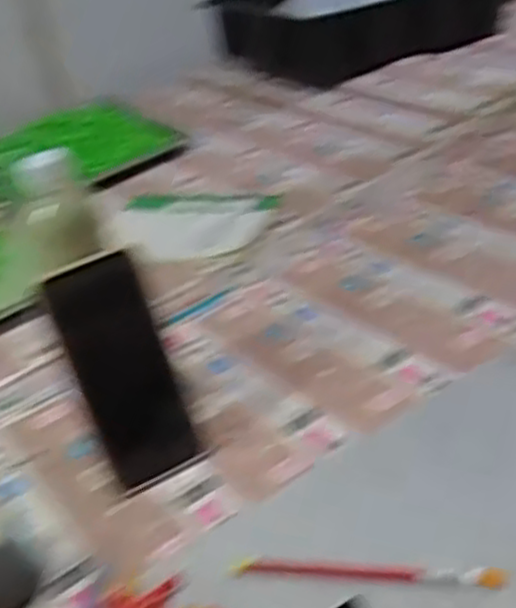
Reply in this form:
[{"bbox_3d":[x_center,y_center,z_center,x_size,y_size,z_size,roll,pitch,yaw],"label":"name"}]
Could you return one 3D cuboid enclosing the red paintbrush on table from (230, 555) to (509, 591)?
[{"bbox_3d":[0.062,0.156,0.442,0.156,0.010,0.013,-1,34,14],"label":"red paintbrush on table"}]

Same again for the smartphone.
[{"bbox_3d":[-0.092,0.046,0.518,0.061,0.156,0.010,-22,20,-8],"label":"smartphone"}]

